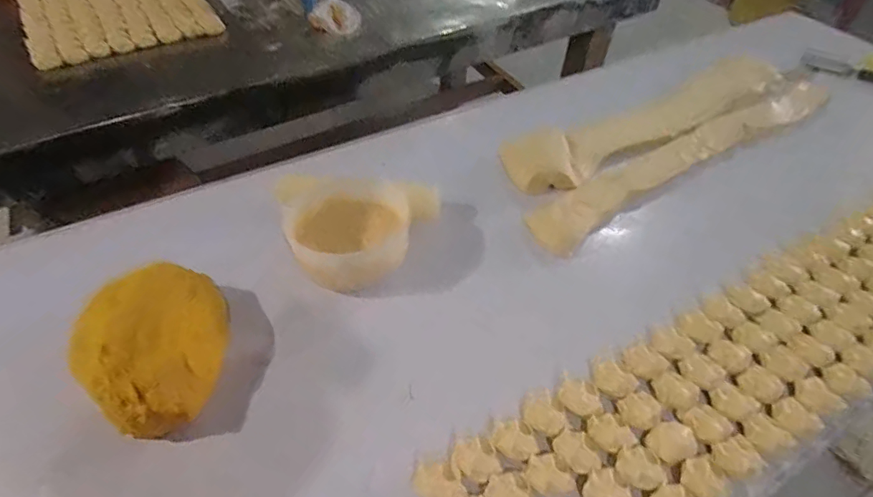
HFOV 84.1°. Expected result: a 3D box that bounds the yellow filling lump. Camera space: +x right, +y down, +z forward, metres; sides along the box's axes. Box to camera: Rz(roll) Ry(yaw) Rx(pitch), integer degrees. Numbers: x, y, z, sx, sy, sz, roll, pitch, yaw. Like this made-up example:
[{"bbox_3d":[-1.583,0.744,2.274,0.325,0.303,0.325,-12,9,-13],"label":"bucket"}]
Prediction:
[{"bbox_3d":[-0.330,0.115,0.566,0.165,0.102,0.174,-20,53,-17],"label":"yellow filling lump"}]

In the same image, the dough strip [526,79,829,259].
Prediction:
[{"bbox_3d":[0.500,-0.192,0.919,0.823,0.026,0.090,-28,56,-23],"label":"dough strip"}]

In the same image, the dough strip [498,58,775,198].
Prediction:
[{"bbox_3d":[0.444,-0.268,0.983,0.745,0.038,0.132,-26,55,-22],"label":"dough strip"}]

